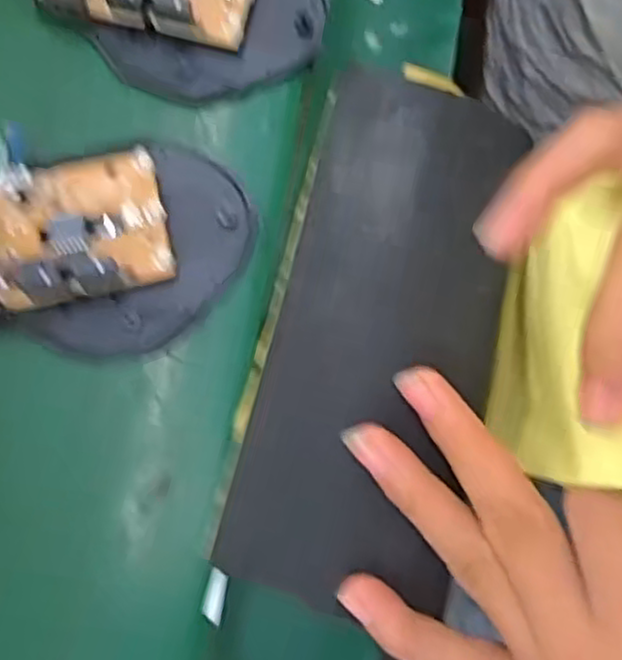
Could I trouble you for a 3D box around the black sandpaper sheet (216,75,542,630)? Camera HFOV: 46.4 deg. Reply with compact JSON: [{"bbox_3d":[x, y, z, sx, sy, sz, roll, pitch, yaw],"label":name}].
[{"bbox_3d":[0.026,0.000,0.246,0.073,0.010,0.177,16,81,2],"label":"black sandpaper sheet"}]

